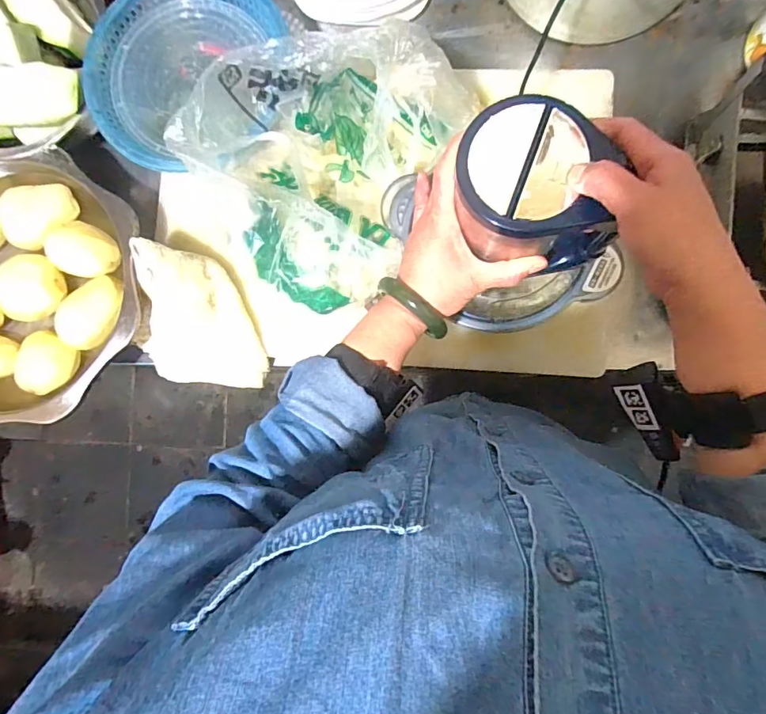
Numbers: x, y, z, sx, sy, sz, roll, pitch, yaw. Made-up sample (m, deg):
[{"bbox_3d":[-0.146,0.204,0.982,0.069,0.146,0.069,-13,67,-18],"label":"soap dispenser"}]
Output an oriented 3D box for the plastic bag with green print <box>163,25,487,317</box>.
[{"bbox_3d":[-0.071,-0.225,0.503,0.239,0.131,0.280,38,91,6],"label":"plastic bag with green print"}]

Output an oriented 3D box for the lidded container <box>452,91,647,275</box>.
[{"bbox_3d":[0.115,-0.124,0.374,0.108,0.114,0.104,-19,85,4],"label":"lidded container"}]

